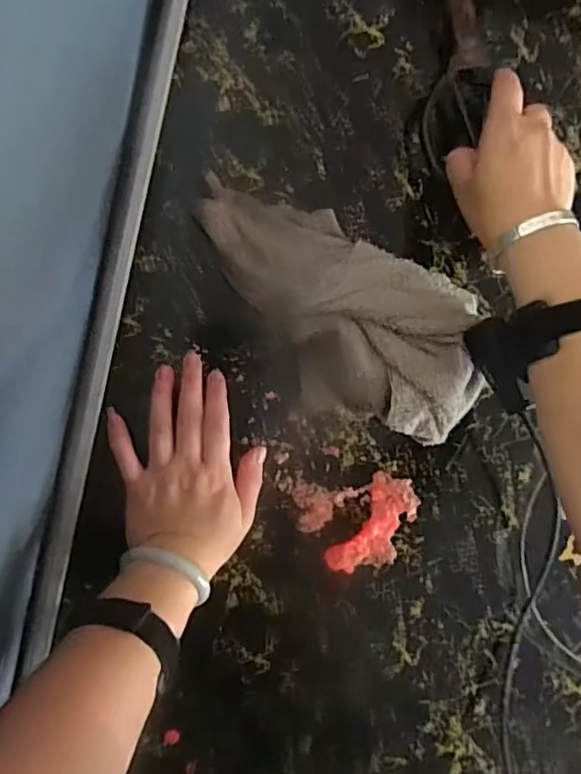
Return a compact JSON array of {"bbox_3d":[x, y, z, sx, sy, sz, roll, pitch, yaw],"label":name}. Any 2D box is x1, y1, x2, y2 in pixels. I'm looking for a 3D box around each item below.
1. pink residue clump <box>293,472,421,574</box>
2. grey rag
[{"bbox_3d":[0.056,0.110,0.485,0.098,0.014,0.073,-6,95,-8],"label":"pink residue clump"},{"bbox_3d":[0.037,-0.053,0.444,0.242,0.064,0.123,29,90,-10],"label":"grey rag"}]

